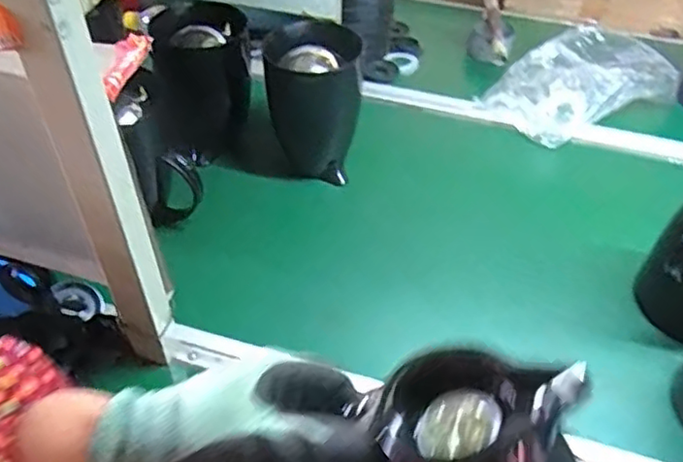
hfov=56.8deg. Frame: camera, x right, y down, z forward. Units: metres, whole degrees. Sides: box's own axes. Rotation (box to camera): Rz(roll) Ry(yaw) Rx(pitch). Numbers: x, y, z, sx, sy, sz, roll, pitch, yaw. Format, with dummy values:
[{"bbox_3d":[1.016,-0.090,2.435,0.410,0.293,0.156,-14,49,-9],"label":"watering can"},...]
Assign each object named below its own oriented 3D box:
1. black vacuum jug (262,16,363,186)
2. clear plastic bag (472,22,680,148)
[{"bbox_3d":[-0.037,-0.172,0.859,0.121,0.183,0.117,-3,46,-4],"label":"black vacuum jug"},{"bbox_3d":[0.382,-0.251,1.027,0.312,0.068,0.212,-25,51,-23],"label":"clear plastic bag"}]

